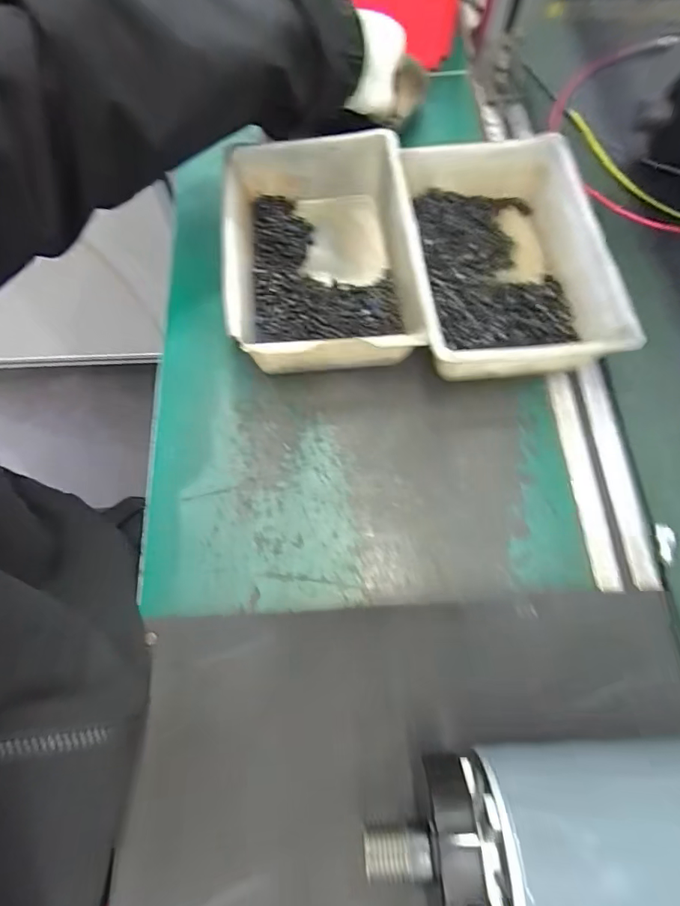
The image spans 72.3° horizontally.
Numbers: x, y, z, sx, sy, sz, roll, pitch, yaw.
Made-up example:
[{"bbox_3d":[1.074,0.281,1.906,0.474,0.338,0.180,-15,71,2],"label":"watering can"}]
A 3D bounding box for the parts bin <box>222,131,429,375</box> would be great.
[{"bbox_3d":[-0.017,-0.155,0.370,0.135,0.054,0.198,-4,69,-1],"label":"parts bin"}]

